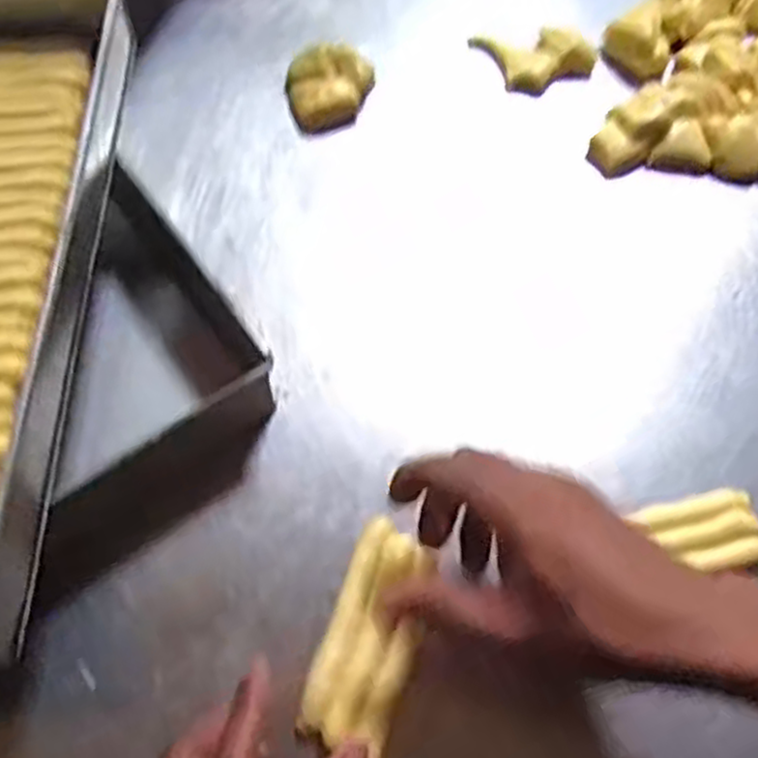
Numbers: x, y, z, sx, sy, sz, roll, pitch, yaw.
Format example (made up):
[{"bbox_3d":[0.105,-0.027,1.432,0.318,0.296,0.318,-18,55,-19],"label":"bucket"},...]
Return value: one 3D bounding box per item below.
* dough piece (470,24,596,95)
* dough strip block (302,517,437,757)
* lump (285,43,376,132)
[{"bbox_3d":[0.125,-0.261,0.604,0.076,0.019,0.074,-24,65,-13],"label":"dough piece"},{"bbox_3d":[-0.003,0.127,0.391,0.048,0.012,0.111,12,63,5],"label":"dough strip block"},{"bbox_3d":[-0.035,-0.218,0.573,0.064,0.035,0.054,-3,62,-3],"label":"lump"}]

